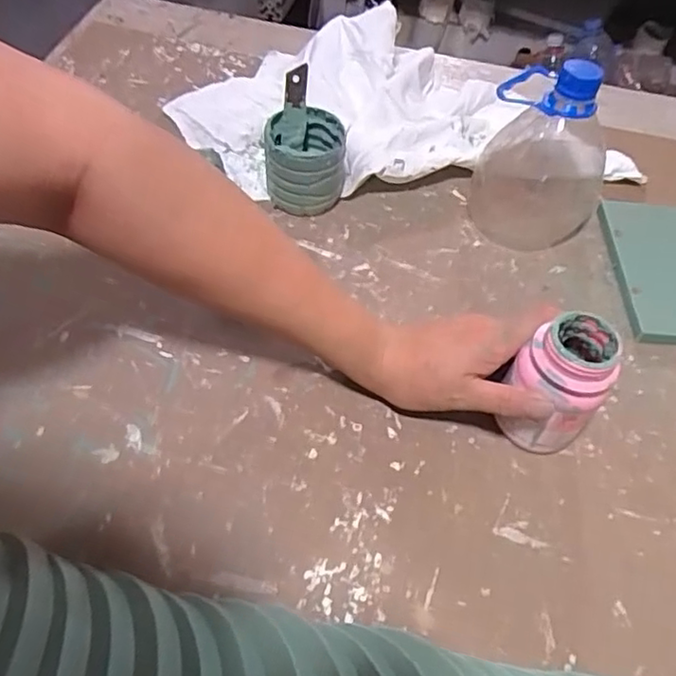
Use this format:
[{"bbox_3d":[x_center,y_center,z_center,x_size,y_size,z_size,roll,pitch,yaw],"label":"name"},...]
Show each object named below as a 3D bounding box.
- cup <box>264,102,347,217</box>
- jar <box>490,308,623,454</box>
[{"bbox_3d":[-0.027,-0.143,0.512,0.063,0.066,0.061,2,55,-3],"label":"cup"},{"bbox_3d":[0.136,0.028,0.385,0.054,0.086,0.053,2,55,-3],"label":"jar"}]

